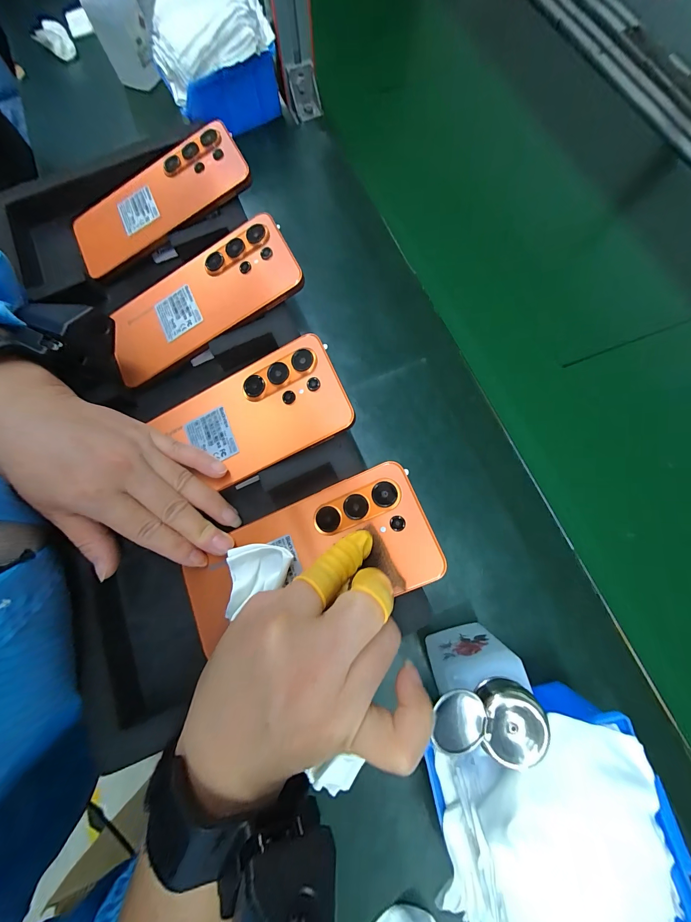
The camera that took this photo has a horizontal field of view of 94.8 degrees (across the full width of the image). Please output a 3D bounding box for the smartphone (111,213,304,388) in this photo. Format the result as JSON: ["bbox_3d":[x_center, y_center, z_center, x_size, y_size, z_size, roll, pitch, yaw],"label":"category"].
[{"bbox_3d":[-0.119,-0.129,0.262,0.168,0.015,0.074,-28,77,8],"label":"smartphone"}]

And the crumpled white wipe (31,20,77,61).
[{"bbox_3d":[-0.458,-0.657,0.500,0.050,0.022,0.057,-27,77,-5],"label":"crumpled white wipe"}]

